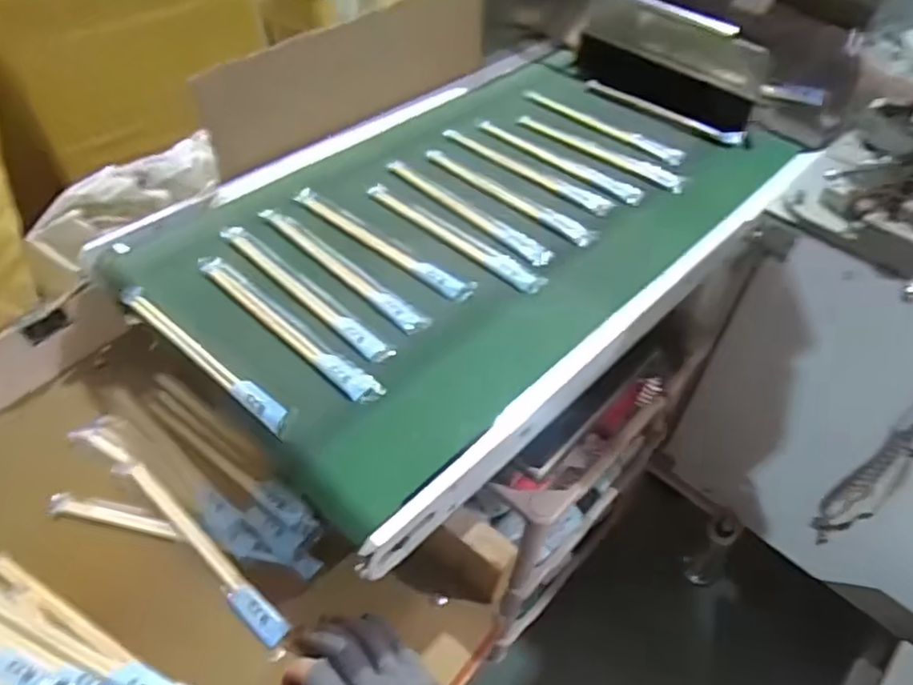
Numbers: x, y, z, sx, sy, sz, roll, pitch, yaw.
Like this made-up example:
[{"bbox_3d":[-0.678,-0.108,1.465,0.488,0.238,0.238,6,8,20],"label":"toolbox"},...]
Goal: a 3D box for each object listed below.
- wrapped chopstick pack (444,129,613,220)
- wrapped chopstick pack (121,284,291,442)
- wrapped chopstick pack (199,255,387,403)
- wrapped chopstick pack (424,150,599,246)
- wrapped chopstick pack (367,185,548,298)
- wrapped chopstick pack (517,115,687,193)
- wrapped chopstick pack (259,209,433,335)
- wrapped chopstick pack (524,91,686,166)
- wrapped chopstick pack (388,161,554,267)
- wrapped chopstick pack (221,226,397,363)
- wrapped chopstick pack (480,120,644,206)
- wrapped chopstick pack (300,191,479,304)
[{"bbox_3d":[0.077,-0.193,0.711,0.221,0.010,0.030,34,55,25],"label":"wrapped chopstick pack"},{"bbox_3d":[-0.211,0.010,0.522,0.223,0.010,0.021,32,54,24],"label":"wrapped chopstick pack"},{"bbox_3d":[-0.149,-0.016,0.540,0.223,0.015,0.025,33,55,25],"label":"wrapped chopstick pack"},{"bbox_3d":[0.051,-0.158,0.671,0.214,0.006,0.027,33,55,25],"label":"wrapped chopstick pack"},{"bbox_3d":[-0.008,-0.104,0.629,0.215,0.012,0.026,33,55,24],"label":"wrapped chopstick pack"},{"bbox_3d":[0.167,-0.224,0.746,0.215,0.009,0.035,32,54,24],"label":"wrapped chopstick pack"},{"bbox_3d":[-0.108,-0.073,0.594,0.025,0.008,0.220,-36,58,-29],"label":"wrapped chopstick pack"},{"bbox_3d":[0.177,-0.266,0.779,0.222,0.006,0.027,34,55,25],"label":"wrapped chopstick pack"},{"bbox_3d":[0.010,-0.138,0.654,0.028,0.004,0.221,-35,58,-29],"label":"wrapped chopstick pack"},{"bbox_3d":[-0.138,-0.048,0.565,0.227,0.005,0.021,36,56,26],"label":"wrapped chopstick pack"},{"bbox_3d":[0.117,-0.210,0.731,0.216,0.011,0.032,33,55,24],"label":"wrapped chopstick pack"},{"bbox_3d":[-0.077,-0.101,0.617,0.225,0.004,0.028,33,55,24],"label":"wrapped chopstick pack"}]

